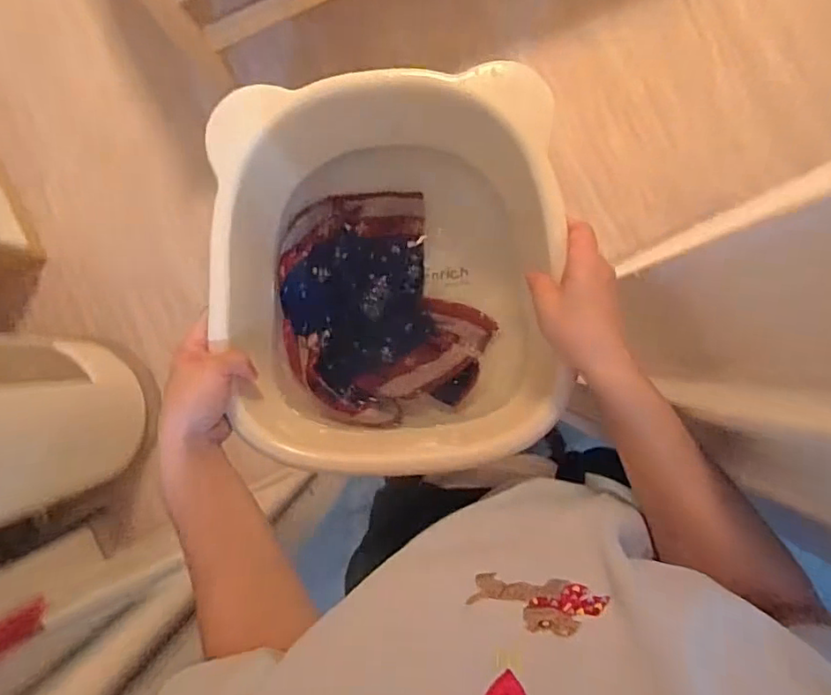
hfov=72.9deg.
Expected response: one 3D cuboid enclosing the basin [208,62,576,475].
[{"bbox_3d":[-0.026,-0.062,0.532,0.314,0.123,0.343,-3,90,1],"label":"basin"}]

